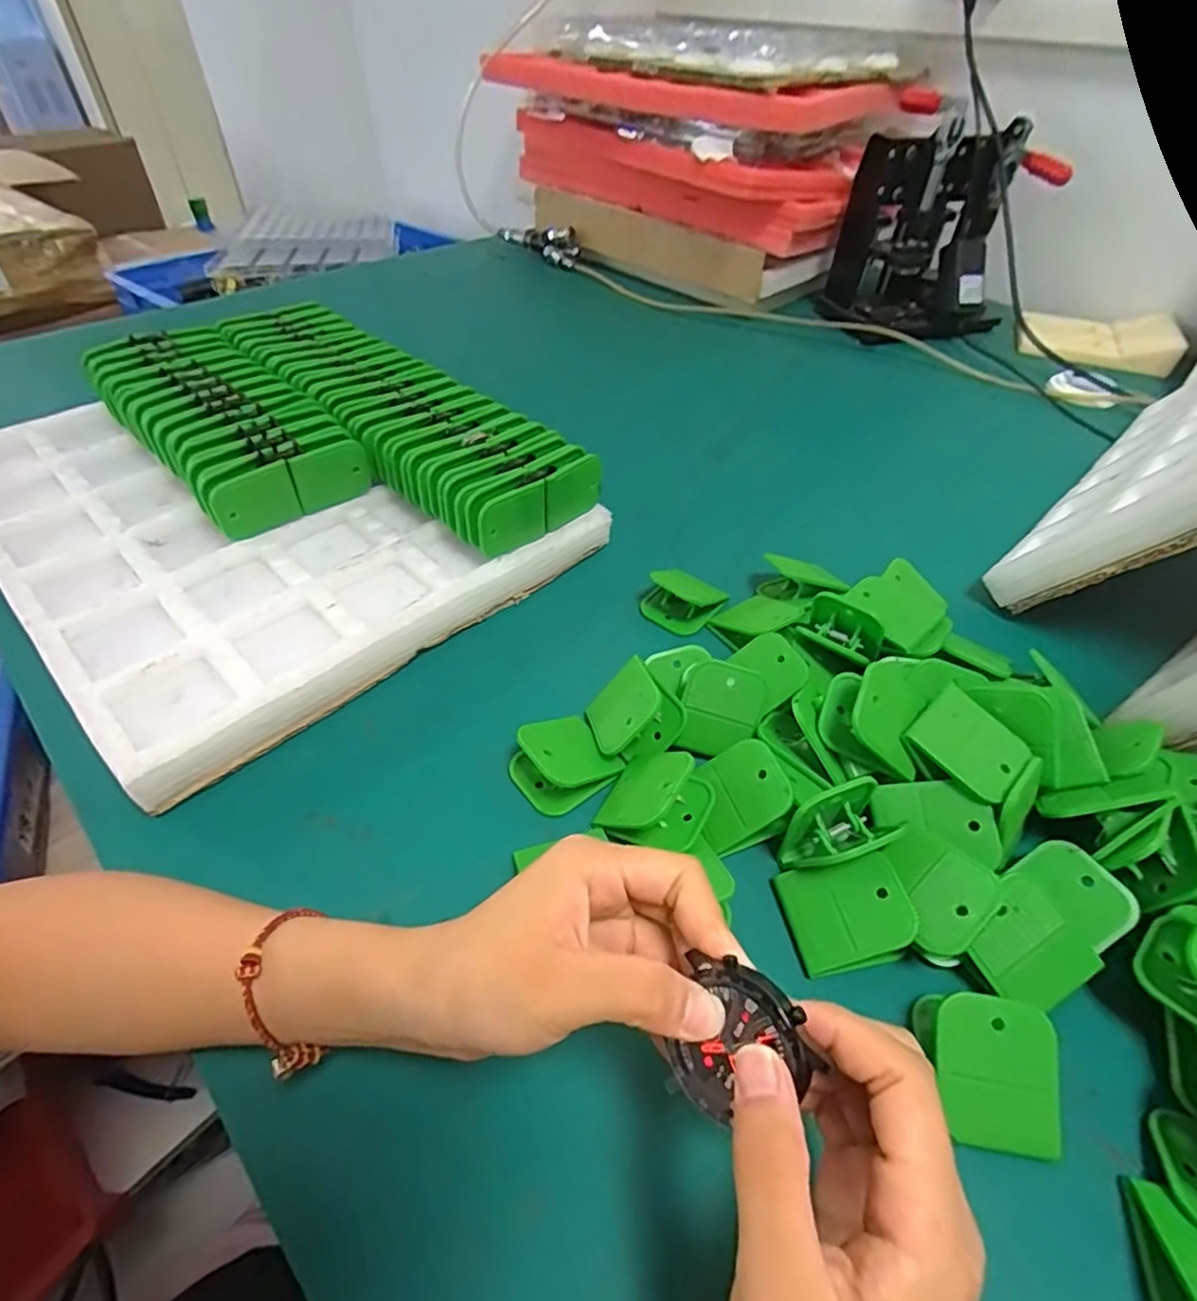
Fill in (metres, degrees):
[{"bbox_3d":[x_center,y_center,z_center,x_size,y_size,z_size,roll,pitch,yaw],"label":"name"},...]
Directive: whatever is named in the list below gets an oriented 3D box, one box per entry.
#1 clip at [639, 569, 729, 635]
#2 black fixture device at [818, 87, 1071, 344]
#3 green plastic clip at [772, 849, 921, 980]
[{"bbox_3d":[0.061,-0.035,0.464,0.057,0.032,0.029,9,47,7],"label":"clip"},{"bbox_3d":[0.418,-0.523,0.807,0.222,0.204,0.134,13,47,11],"label":"black fixture device"},{"bbox_3d":[0.117,0.124,0.306,0.049,0.027,0.047,-2,47,-6],"label":"green plastic clip"}]

